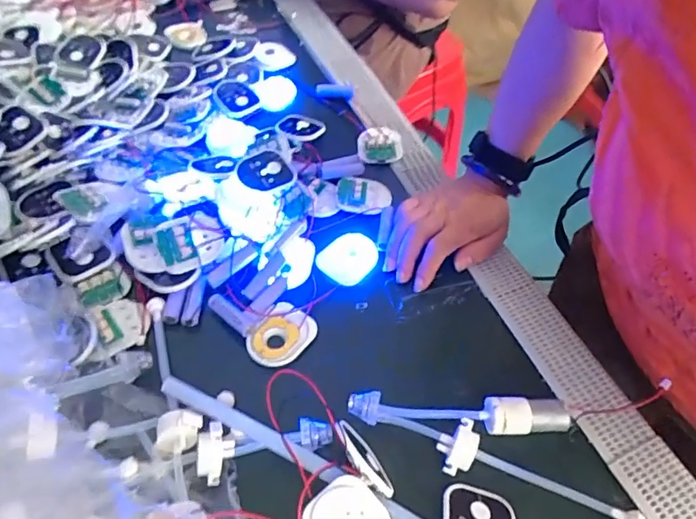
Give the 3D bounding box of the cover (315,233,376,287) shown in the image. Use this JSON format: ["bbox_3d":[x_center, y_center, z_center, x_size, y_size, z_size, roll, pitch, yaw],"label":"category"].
[{"bbox_3d":[0.000,-0.003,0.504,0.048,0.007,0.061,27,58,17],"label":"cover"}]

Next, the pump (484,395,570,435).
[{"bbox_3d":[0.139,0.121,0.404,0.063,0.024,0.027,-2,54,-3],"label":"pump"}]

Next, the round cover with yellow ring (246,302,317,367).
[{"bbox_3d":[-0.058,0.065,0.447,0.045,0.007,0.059,30,59,19],"label":"round cover with yellow ring"}]

